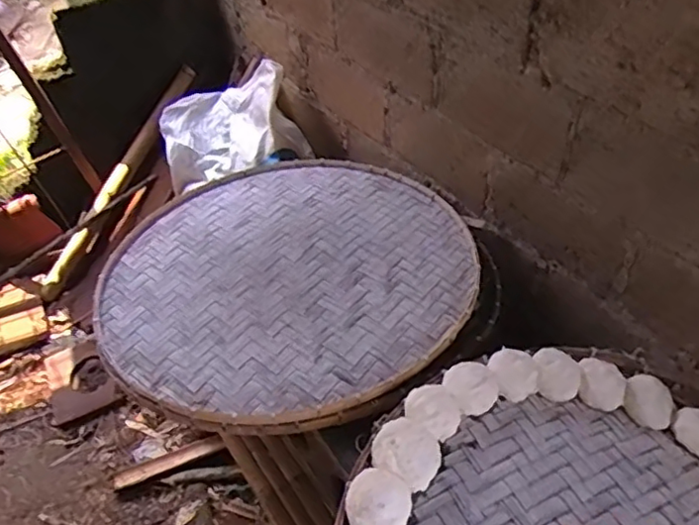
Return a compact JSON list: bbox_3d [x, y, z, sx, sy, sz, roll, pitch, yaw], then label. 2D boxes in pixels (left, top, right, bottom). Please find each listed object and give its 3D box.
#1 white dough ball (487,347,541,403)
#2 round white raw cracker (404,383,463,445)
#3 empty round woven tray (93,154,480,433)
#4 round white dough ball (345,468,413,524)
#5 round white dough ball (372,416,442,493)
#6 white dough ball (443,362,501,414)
[{"bbox_3d":[0.262,0.175,0.980,0.077,0.034,0.081,-2,47,2],"label":"white dough ball"},{"bbox_3d":[0.123,0.221,0.917,0.078,0.052,0.082,-2,47,2],"label":"round white raw cracker"},{"bbox_3d":[-0.127,-0.007,1.224,0.703,0.030,0.743,-2,40,2],"label":"empty round woven tray"},{"bbox_3d":[0.039,0.324,0.826,0.082,0.069,0.081,-2,47,2],"label":"round white dough ball"},{"bbox_3d":[0.081,0.270,0.873,0.094,0.055,0.087,-2,47,2],"label":"round white dough ball"},{"bbox_3d":[0.184,0.189,0.949,0.087,0.051,0.077,-26,51,-19],"label":"white dough ball"}]

